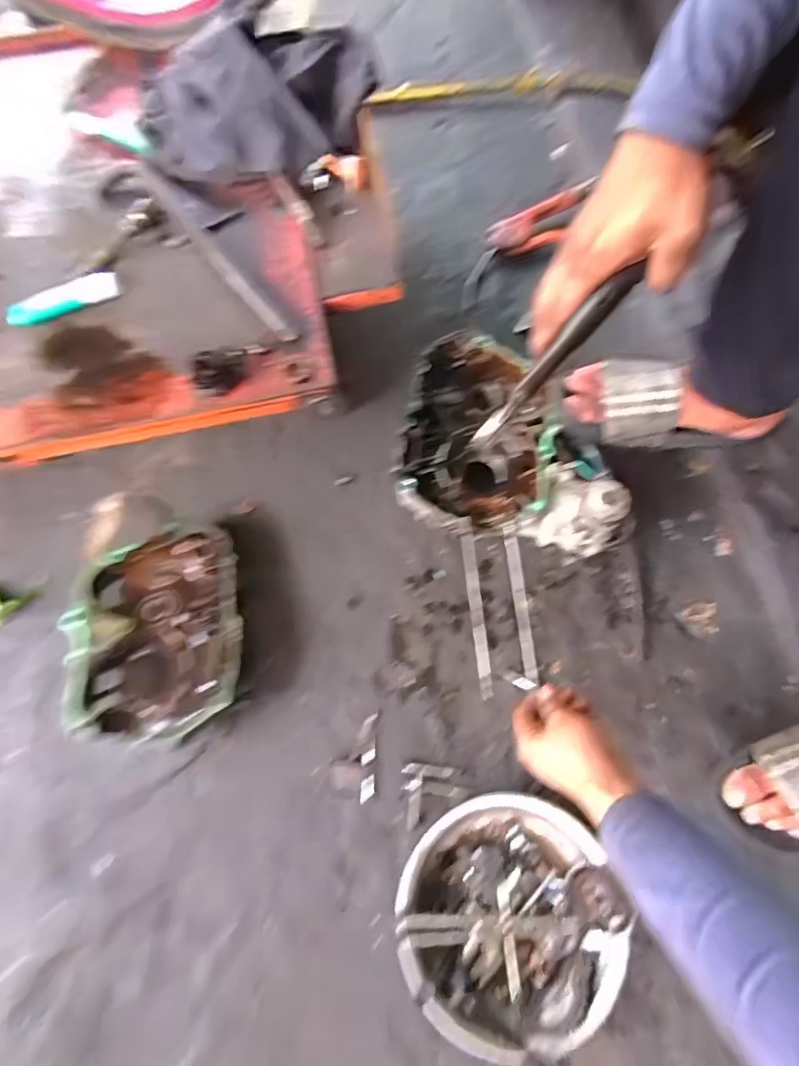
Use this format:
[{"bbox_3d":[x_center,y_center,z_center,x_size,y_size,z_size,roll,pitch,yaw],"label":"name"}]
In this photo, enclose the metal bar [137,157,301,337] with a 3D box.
[{"bbox_3d":[-0.201,-0.305,0.554,0.021,0.012,0.299,-37,76,-9],"label":"metal bar"}]

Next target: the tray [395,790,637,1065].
[{"bbox_3d":[0.107,0.375,0.511,0.211,0.045,0.205,0,74,1],"label":"tray"}]

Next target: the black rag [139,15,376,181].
[{"bbox_3d":[-0.158,-0.480,0.575,0.268,0.075,0.163,-13,74,-2],"label":"black rag"}]

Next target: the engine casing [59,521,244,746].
[{"bbox_3d":[-0.267,0.112,0.586,0.179,0.066,0.241,-11,74,-2],"label":"engine casing"}]

